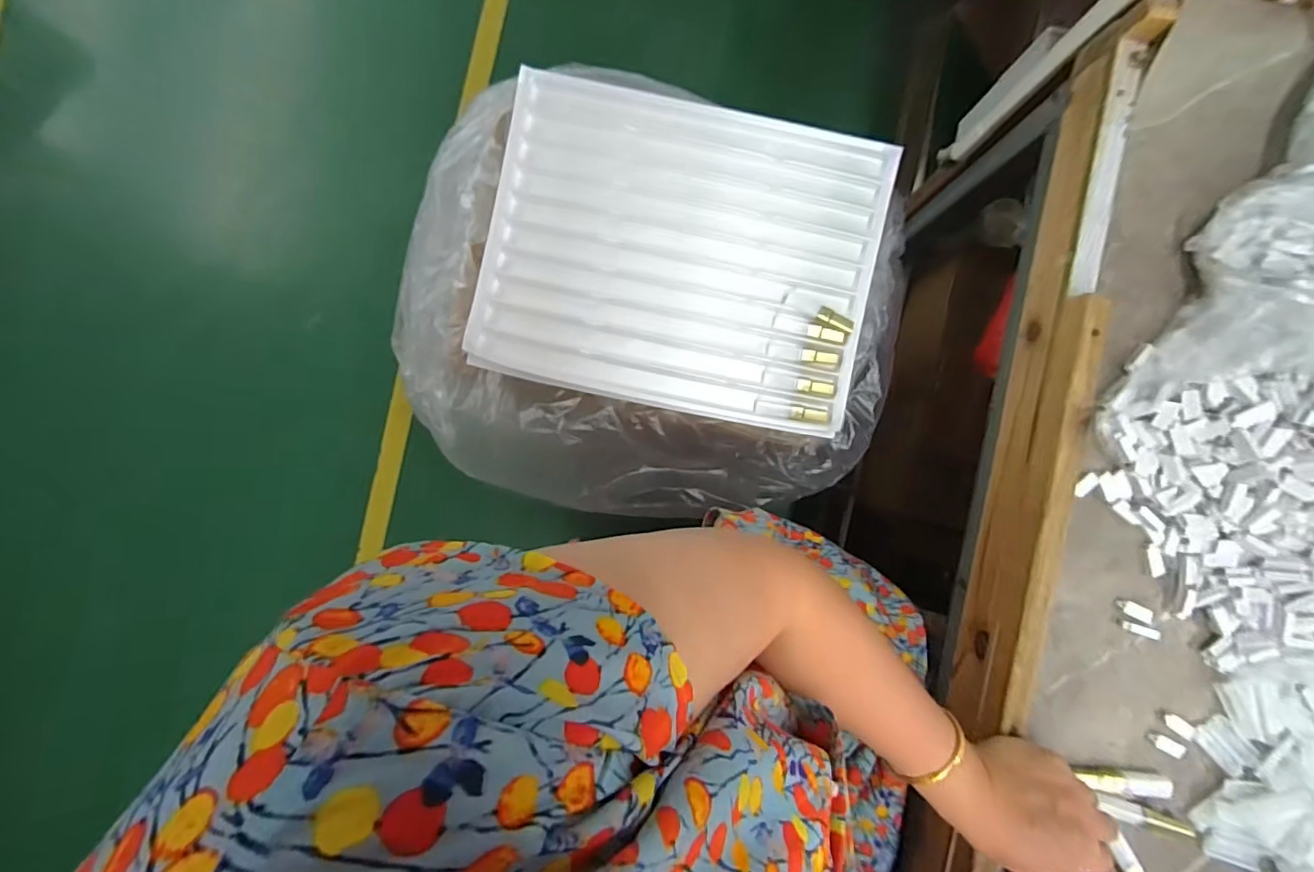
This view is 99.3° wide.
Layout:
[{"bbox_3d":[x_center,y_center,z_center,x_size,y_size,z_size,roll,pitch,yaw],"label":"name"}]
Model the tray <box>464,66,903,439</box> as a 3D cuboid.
[{"bbox_3d":[0.026,-0.195,0.597,0.401,0.023,0.320,11,90,1],"label":"tray"}]

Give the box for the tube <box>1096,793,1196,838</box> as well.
[{"bbox_3d":[0.370,0.289,0.421,0.071,0.013,0.015,21,90,-6],"label":"tube"}]

